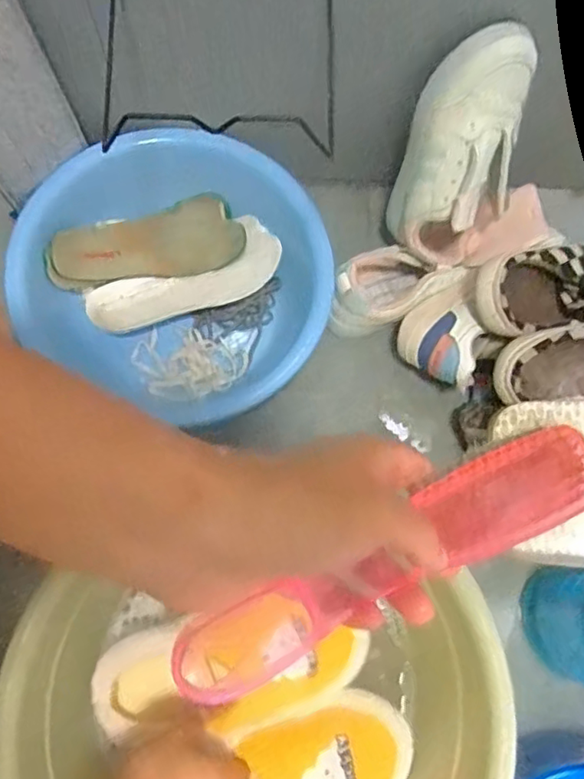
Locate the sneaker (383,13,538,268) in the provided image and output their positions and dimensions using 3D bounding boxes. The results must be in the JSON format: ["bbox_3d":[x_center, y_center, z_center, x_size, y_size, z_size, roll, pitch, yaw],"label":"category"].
[{"bbox_3d":[0.173,-0.234,0.600,0.114,0.231,0.086,16,41,2],"label":"sneaker"}]

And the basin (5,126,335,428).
[{"bbox_3d":[-0.122,-0.140,0.697,0.331,0.125,0.315,1,74,-2],"label":"basin"}]

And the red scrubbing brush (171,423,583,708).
[{"bbox_3d":[0.043,0.070,0.241,0.190,0.017,0.040,-26,77,-12],"label":"red scrubbing brush"}]

